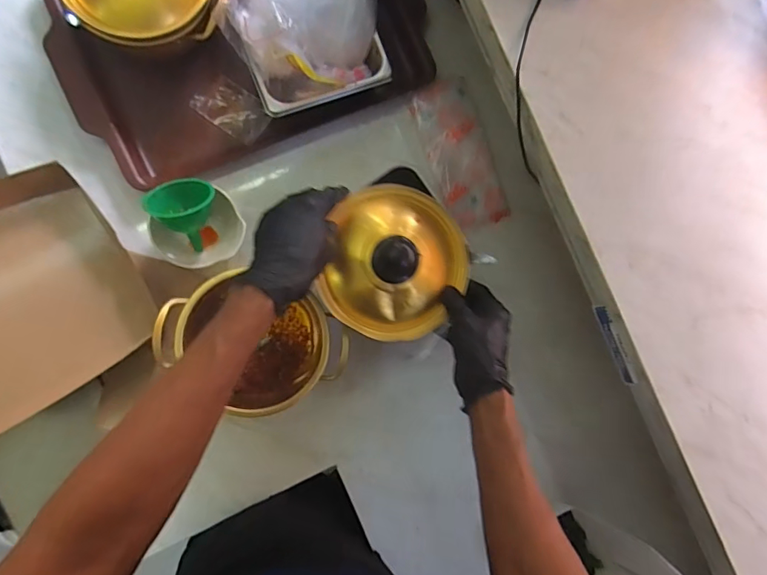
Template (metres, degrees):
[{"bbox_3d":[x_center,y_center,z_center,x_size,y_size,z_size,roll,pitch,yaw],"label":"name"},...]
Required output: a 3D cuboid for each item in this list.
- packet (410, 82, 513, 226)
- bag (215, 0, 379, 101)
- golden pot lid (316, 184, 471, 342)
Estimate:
[{"bbox_3d":[0.111,-0.193,0.669,0.094,0.019,0.212,-20,89,-8],"label":"packet"},{"bbox_3d":[-0.091,-0.308,0.576,0.196,0.089,0.118,-13,88,-8],"label":"bag"},{"bbox_3d":[0.018,-0.029,0.522,0.158,0.049,0.171,0,86,-8],"label":"golden pot lid"}]

